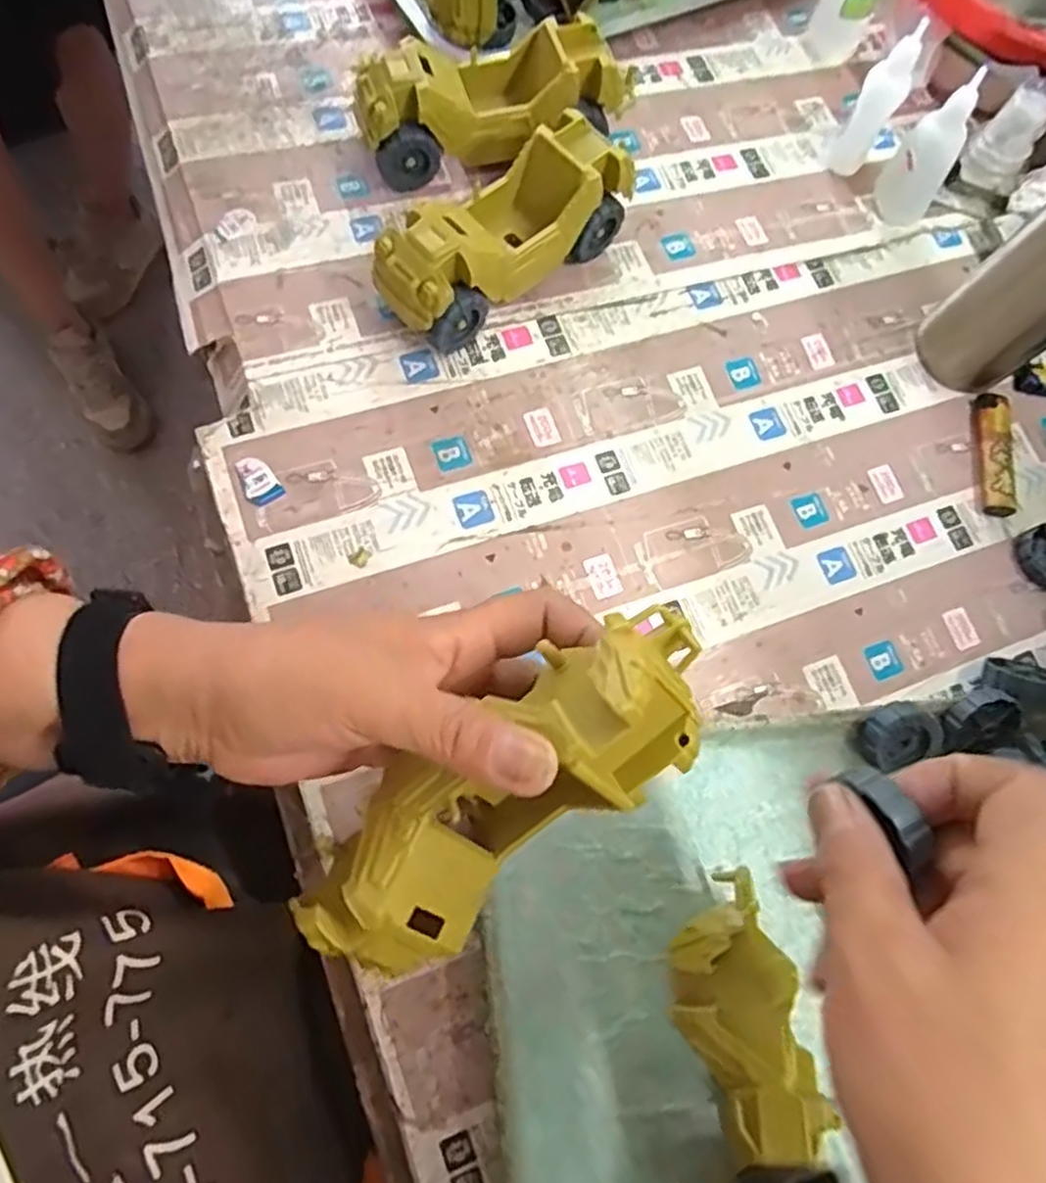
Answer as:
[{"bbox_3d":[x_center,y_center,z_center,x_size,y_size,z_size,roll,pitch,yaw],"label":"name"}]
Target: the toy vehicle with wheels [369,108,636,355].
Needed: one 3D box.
[{"bbox_3d":[-0.010,-0.205,0.429,0.162,0.063,0.056,-40,81,-17],"label":"toy vehicle with wheels"}]

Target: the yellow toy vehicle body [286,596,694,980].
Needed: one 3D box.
[{"bbox_3d":[-0.004,0.070,0.270,0.166,0.060,0.062,-41,76,5],"label":"yellow toy vehicle body"}]

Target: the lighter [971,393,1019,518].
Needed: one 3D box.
[{"bbox_3d":[0.291,-0.085,0.455,0.020,0.009,0.080,8,72,-4],"label":"lighter"}]

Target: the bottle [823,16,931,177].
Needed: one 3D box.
[{"bbox_3d":[0.230,-0.321,0.483,0.032,0.084,0.027,28,72,3],"label":"bottle"}]

